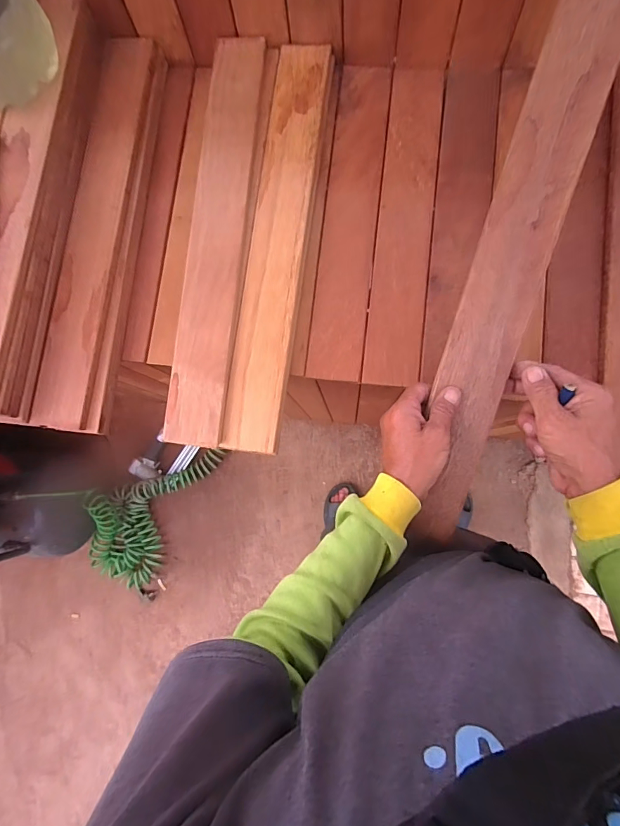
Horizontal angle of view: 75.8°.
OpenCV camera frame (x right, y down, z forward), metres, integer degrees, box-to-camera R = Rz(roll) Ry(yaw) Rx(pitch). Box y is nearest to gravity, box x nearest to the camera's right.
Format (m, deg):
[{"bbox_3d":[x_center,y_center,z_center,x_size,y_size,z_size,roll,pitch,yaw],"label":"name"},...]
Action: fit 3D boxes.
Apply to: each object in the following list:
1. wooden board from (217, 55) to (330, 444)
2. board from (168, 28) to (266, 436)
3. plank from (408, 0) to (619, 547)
[{"bbox_3d":[-0.037,-0.208,0.479,0.068,0.012,0.506,7,85,7],"label":"wooden board"},{"bbox_3d":[-0.108,-0.213,0.472,0.067,0.015,0.494,5,85,6],"label":"board"},{"bbox_3d":[0.182,-0.114,0.376,0.070,0.013,0.509,15,99,7],"label":"plank"}]

